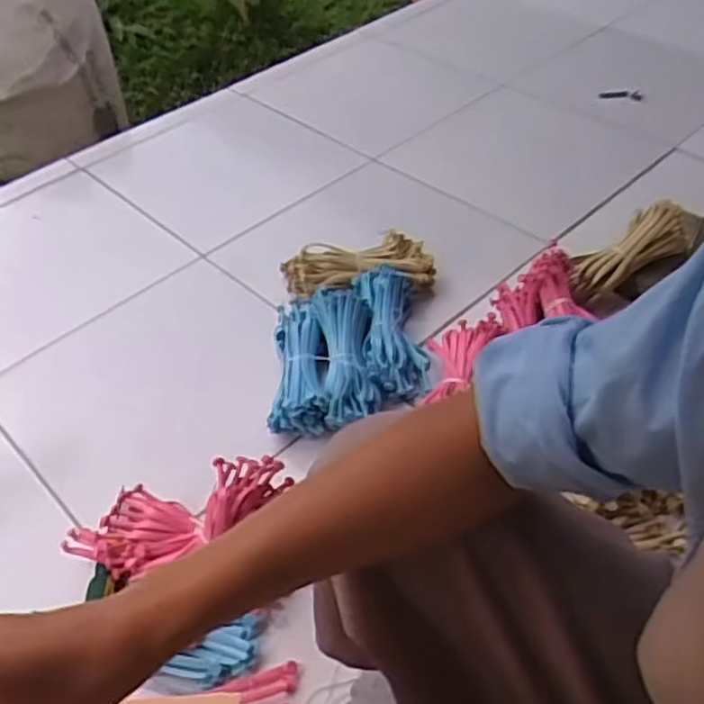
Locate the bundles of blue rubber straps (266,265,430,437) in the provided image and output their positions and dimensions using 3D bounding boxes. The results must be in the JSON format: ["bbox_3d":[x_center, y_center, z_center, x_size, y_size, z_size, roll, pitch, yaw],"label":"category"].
[{"bbox_3d":[-0.004,-0.014,0.949,0.199,0.061,0.252,-3,46,2],"label":"bundles of blue rubber straps"}]

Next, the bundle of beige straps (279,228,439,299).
[{"bbox_3d":[0.008,-0.124,1.068,0.224,0.063,0.076,-6,46,-1],"label":"bundle of beige straps"}]

